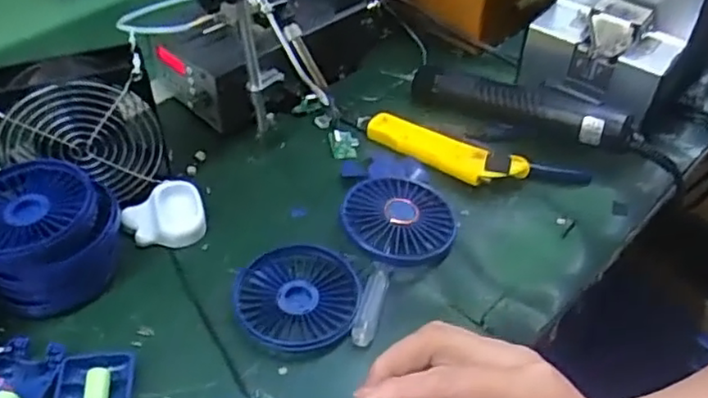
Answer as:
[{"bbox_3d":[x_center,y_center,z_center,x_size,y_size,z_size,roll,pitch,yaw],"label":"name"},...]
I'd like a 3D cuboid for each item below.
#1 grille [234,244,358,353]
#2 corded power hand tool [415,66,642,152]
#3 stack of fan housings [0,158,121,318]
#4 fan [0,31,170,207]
[{"bbox_3d":[-0.040,0.070,0.463,0.085,0.013,0.085,1,45,-1],"label":"grille"},{"bbox_3d":[0.148,-0.085,0.586,0.199,0.040,0.031,24,49,20],"label":"corded power hand tool"},{"bbox_3d":[-0.215,0.026,0.465,0.097,0.066,0.093,-21,50,-21],"label":"stack of fan housings"},{"bbox_3d":[-0.210,-0.050,0.507,0.121,0.115,0.060,-14,48,-15],"label":"fan"}]

